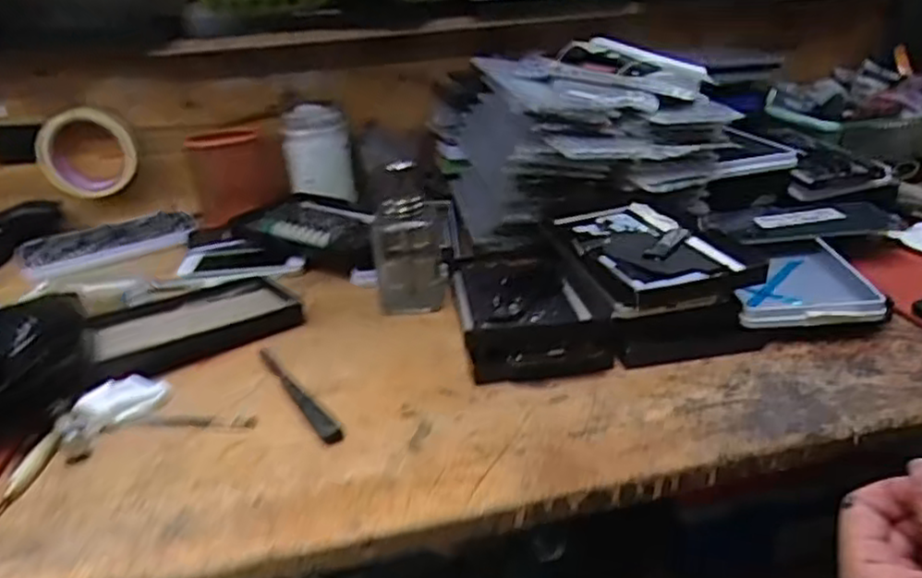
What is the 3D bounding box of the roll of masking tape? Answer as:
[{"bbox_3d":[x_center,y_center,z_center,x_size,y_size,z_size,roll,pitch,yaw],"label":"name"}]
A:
[{"bbox_3d":[-0.406,-0.148,0.761,0.099,0.095,0.028,-9,26,-10],"label":"roll of masking tape"}]

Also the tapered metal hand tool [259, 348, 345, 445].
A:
[{"bbox_3d":[-0.117,0.072,0.495,0.013,0.006,0.134,-20,30,-29],"label":"tapered metal hand tool"}]

